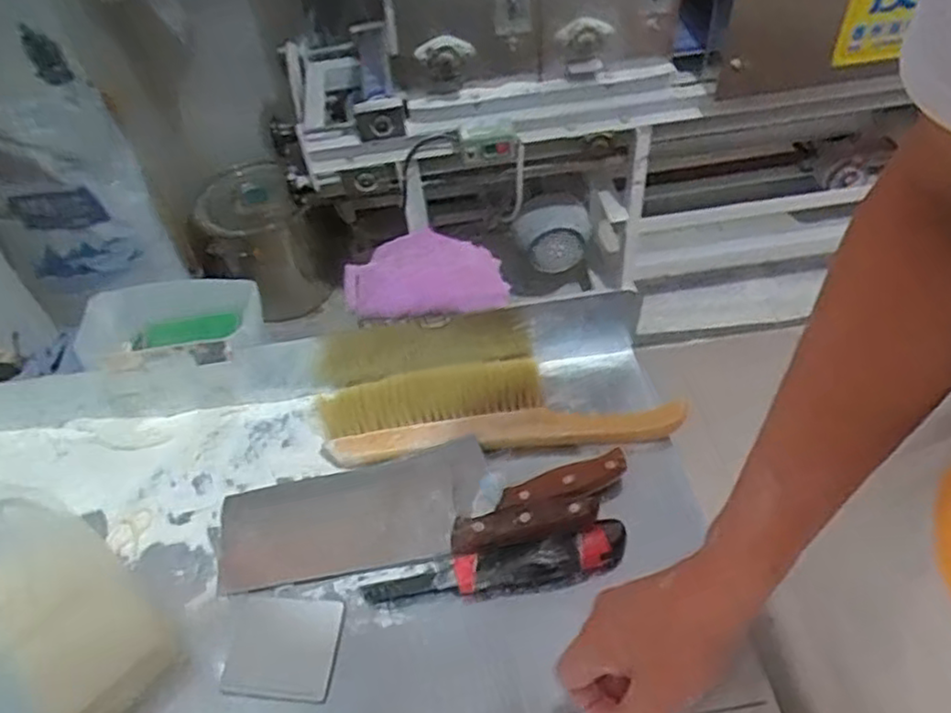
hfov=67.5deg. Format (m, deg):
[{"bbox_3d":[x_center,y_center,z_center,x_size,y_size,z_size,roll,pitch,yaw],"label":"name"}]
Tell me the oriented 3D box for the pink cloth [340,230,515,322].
[{"bbox_3d":[-0.047,-0.077,0.683,0.149,0.020,0.084,-4,71,-10],"label":"pink cloth"}]

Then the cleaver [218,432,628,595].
[{"bbox_3d":[-0.048,0.124,0.617,0.345,0.029,0.114,-11,50,-5],"label":"cleaver"}]

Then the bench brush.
[{"bbox_3d":[0.018,0.046,0.694,0.331,0.033,0.108,-6,50,-1],"label":"bench brush"}]

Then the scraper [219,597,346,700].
[{"bbox_3d":[-0.154,0.227,0.561,0.091,0.004,0.075,1,54,7],"label":"scraper"}]

